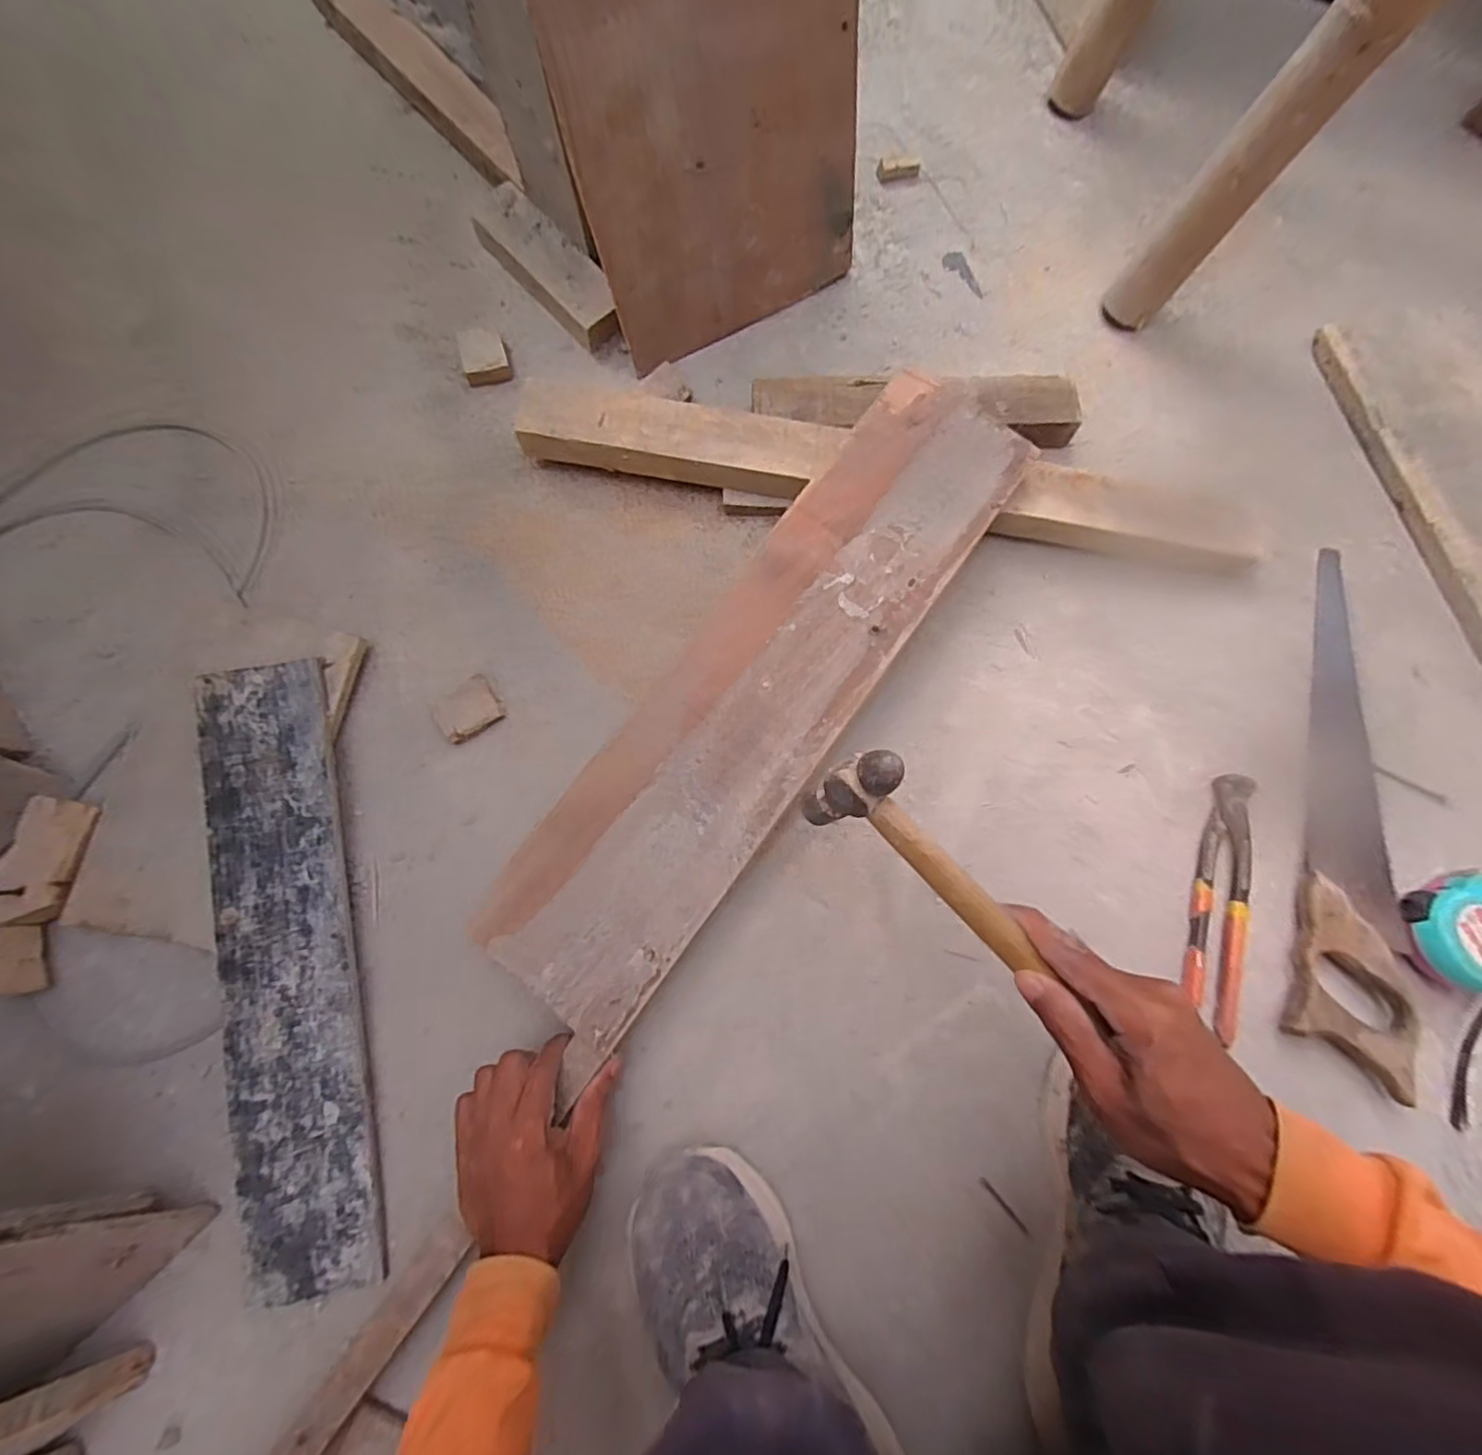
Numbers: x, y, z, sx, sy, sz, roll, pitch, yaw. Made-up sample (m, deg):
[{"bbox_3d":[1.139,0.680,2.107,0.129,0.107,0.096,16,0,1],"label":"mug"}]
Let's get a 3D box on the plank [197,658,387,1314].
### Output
[{"bbox_3d":[-0.360,0.187,0.506,0.098,0.014,0.476,-10,83,-8],"label":"plank"}]

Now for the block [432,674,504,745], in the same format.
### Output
[{"bbox_3d":[-0.241,-0.015,0.563,0.053,0.014,0.043,-38,80,-9],"label":"block"}]

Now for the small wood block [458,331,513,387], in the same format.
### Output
[{"bbox_3d":[-0.260,-0.378,0.648,0.043,0.021,0.050,-12,78,-3],"label":"small wood block"}]

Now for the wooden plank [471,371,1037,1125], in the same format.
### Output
[{"bbox_3d":[0.024,-0.038,0.512,0.142,0.022,0.595,36,81,7],"label":"wooden plank"}]

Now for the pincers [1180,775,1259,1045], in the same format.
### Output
[{"bbox_3d":[0.401,0.141,0.526,0.043,0.029,0.205,20,78,4],"label":"pincers"}]

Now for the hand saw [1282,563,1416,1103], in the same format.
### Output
[{"bbox_3d":[0.531,0.053,0.541,0.085,0.038,0.462,17,78,3],"label":"hand saw"}]

